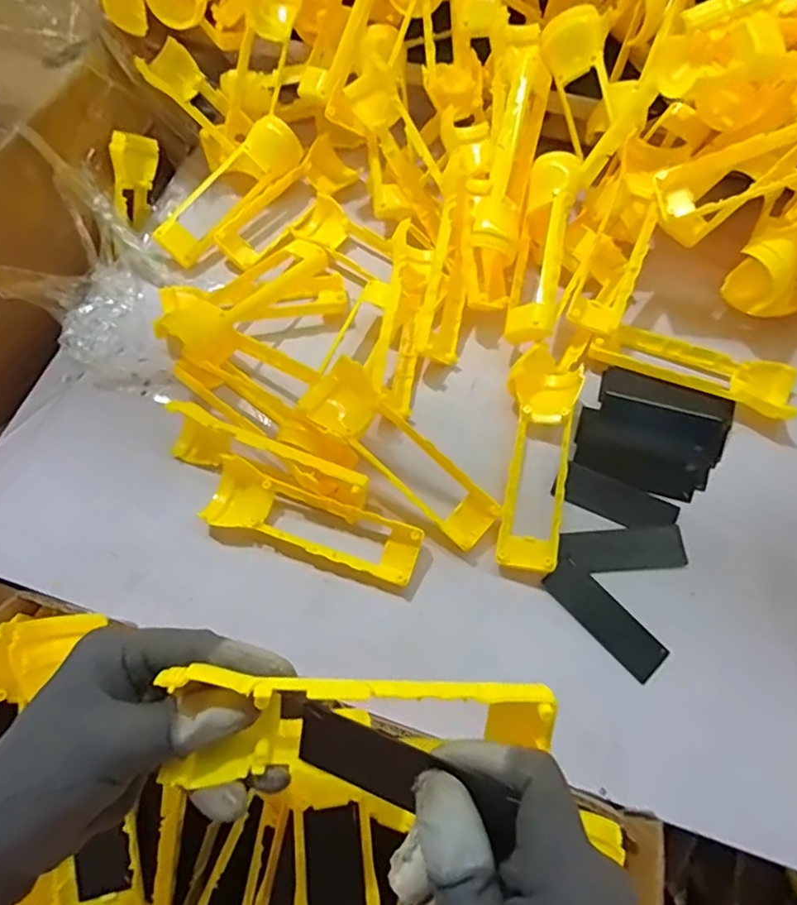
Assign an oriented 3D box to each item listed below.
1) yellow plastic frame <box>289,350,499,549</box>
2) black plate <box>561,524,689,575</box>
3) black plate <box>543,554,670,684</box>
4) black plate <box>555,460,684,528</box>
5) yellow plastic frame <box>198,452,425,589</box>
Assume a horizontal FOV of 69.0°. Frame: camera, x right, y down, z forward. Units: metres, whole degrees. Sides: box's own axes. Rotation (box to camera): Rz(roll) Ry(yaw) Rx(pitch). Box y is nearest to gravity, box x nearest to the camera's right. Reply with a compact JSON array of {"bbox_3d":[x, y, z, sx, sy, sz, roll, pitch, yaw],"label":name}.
[{"bbox_3d":[0.001,0.003,0.424,0.164,0.030,0.048,42,72,2],"label":"yellow plastic frame"},{"bbox_3d":[0.164,0.070,0.422,0.087,0.005,0.030,-5,66,-2],"label":"black plate"},{"bbox_3d":[0.144,0.115,0.406,0.030,0.004,0.091,-42,74,-11],"label":"black plate"},{"bbox_3d":[0.164,0.036,0.438,0.090,0.004,0.034,22,61,8],"label":"black plate"},{"bbox_3d":[-0.063,0.051,0.427,0.160,0.032,0.048,16,67,8],"label":"yellow plastic frame"}]

